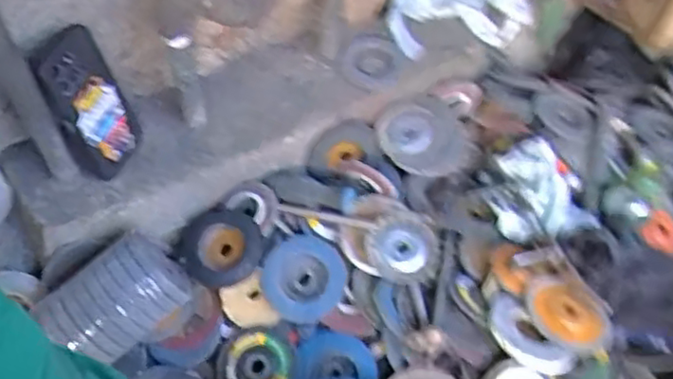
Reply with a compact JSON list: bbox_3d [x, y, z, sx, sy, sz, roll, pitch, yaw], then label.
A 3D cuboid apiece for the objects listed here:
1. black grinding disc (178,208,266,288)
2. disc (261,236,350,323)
[{"bbox_3d":[-0.137,0.066,0.771,0.096,0.020,0.090,-3,71,9],"label":"black grinding disc"},{"bbox_3d":[-0.039,0.104,0.771,0.095,0.009,0.096,0,75,-1],"label":"disc"}]

